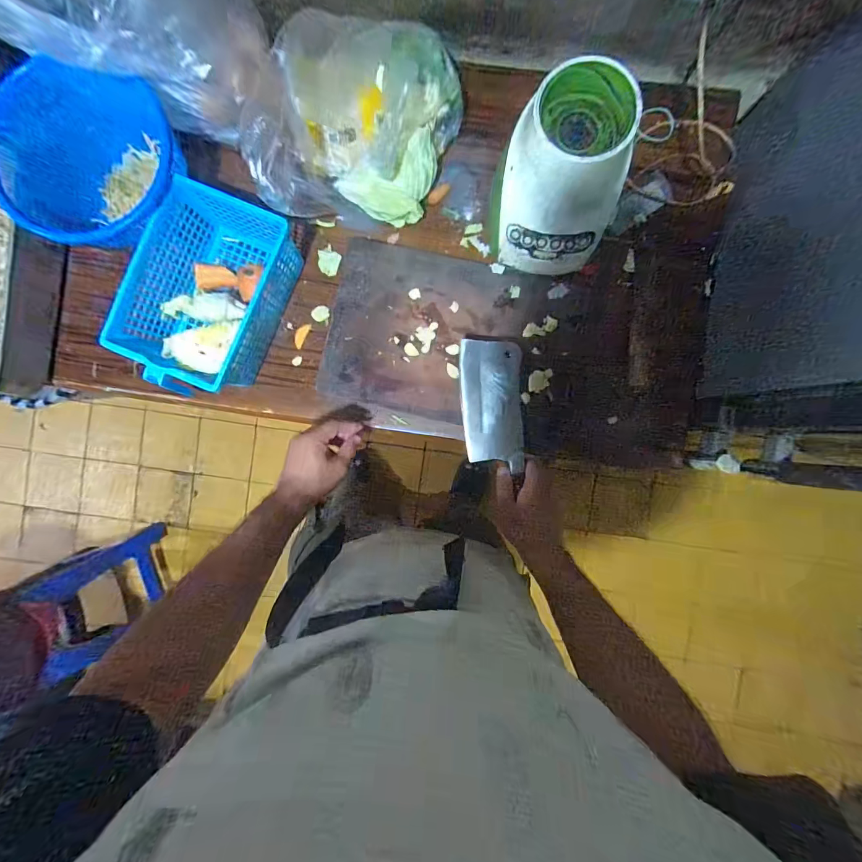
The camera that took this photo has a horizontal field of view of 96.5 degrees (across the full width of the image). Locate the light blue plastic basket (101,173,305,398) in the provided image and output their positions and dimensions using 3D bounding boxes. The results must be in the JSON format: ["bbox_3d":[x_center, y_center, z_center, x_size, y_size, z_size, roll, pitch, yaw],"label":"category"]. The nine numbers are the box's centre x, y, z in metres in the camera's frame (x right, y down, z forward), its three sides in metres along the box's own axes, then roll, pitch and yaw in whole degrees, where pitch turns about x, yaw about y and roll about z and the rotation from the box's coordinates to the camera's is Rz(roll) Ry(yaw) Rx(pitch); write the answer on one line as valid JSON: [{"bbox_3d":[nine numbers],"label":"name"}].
[{"bbox_3d":[-0.308,-0.188,0.540,0.160,0.102,0.248,22,92,1],"label":"light blue plastic basket"}]

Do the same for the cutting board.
[{"bbox_3d":[0.030,-0.140,0.579,0.358,0.012,0.241,12,91,1],"label":"cutting board"}]

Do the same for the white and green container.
[{"bbox_3d":[0.160,-0.316,0.489,0.146,0.183,0.170,9,91,1],"label":"white and green container"}]

